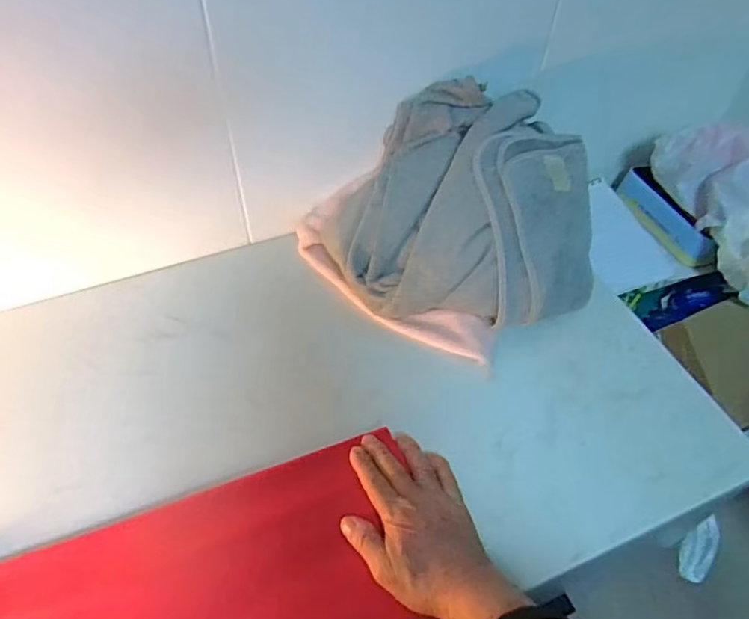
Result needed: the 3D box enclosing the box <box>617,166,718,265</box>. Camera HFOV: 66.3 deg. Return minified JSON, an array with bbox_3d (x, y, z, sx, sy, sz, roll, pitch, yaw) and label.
[{"bbox_3d":[0.432,-0.138,0.851,0.034,0.056,0.190,-17,52,-15],"label":"box"}]

